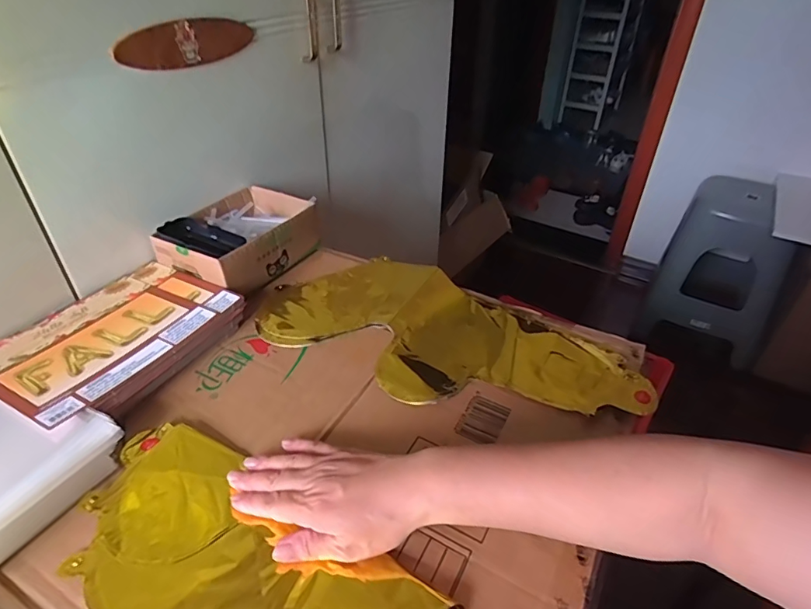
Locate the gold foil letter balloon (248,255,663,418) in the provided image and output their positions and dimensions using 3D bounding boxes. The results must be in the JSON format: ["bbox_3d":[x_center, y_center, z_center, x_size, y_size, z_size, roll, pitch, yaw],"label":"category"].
[{"bbox_3d":[0.049,0.034,0.562,0.424,0.016,0.203,19,40,16],"label":"gold foil letter balloon"}]

